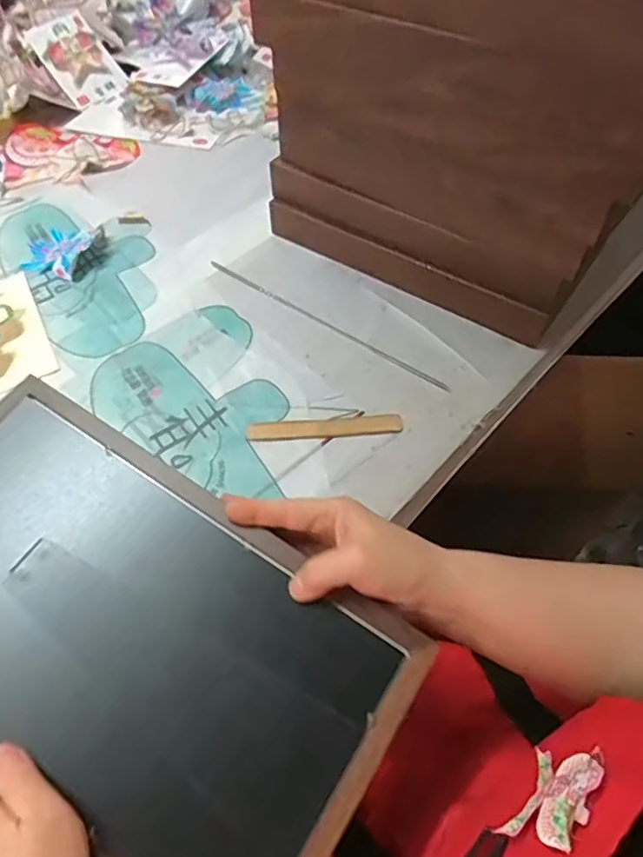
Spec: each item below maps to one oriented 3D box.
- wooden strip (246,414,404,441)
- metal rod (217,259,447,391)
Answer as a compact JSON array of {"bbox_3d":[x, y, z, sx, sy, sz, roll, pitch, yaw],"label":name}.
[{"bbox_3d":[0.003,-0.001,0.537,0.143,0.005,0.021,-3,55,-1],"label":"wooden strip"},{"bbox_3d":[-0.002,-0.119,0.622,0.318,0.010,0.009,31,61,24],"label":"metal rod"}]

